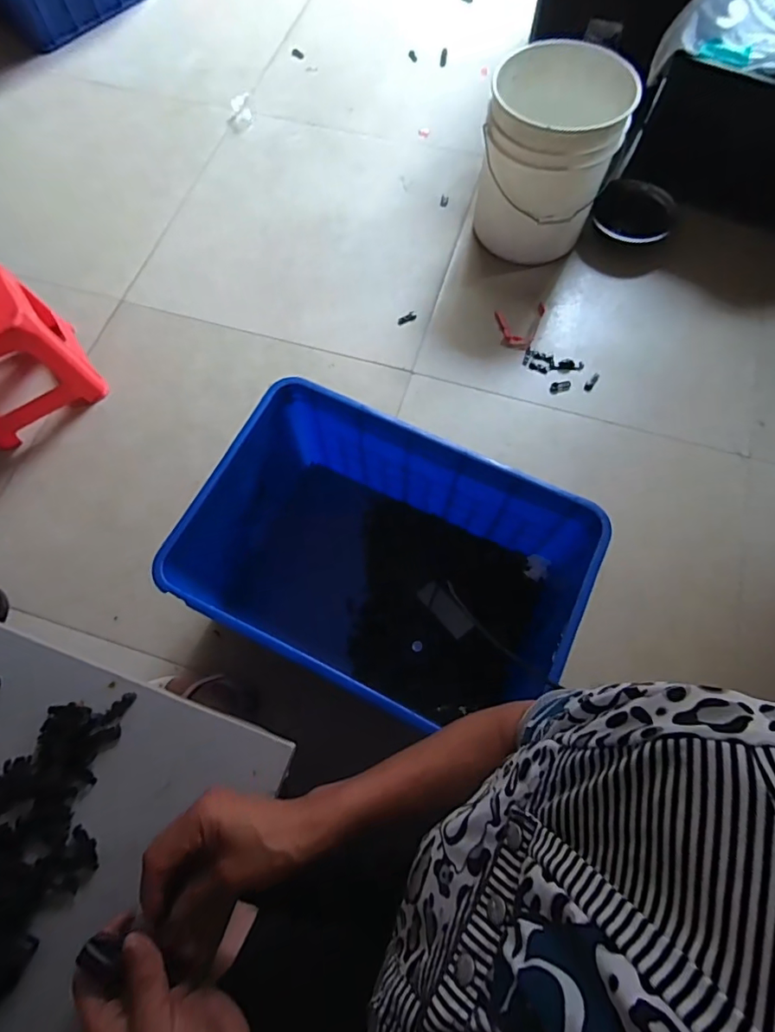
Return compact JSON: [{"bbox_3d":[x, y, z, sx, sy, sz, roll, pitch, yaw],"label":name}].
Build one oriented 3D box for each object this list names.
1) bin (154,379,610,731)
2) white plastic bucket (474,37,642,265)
[{"bbox_3d":[0.008,0.099,0.928,0.617,0.347,0.405,22,72,8],"label":"bin"},{"bbox_3d":[0.383,-0.843,1.223,0.292,0.354,0.269,0,70,1],"label":"white plastic bucket"}]

